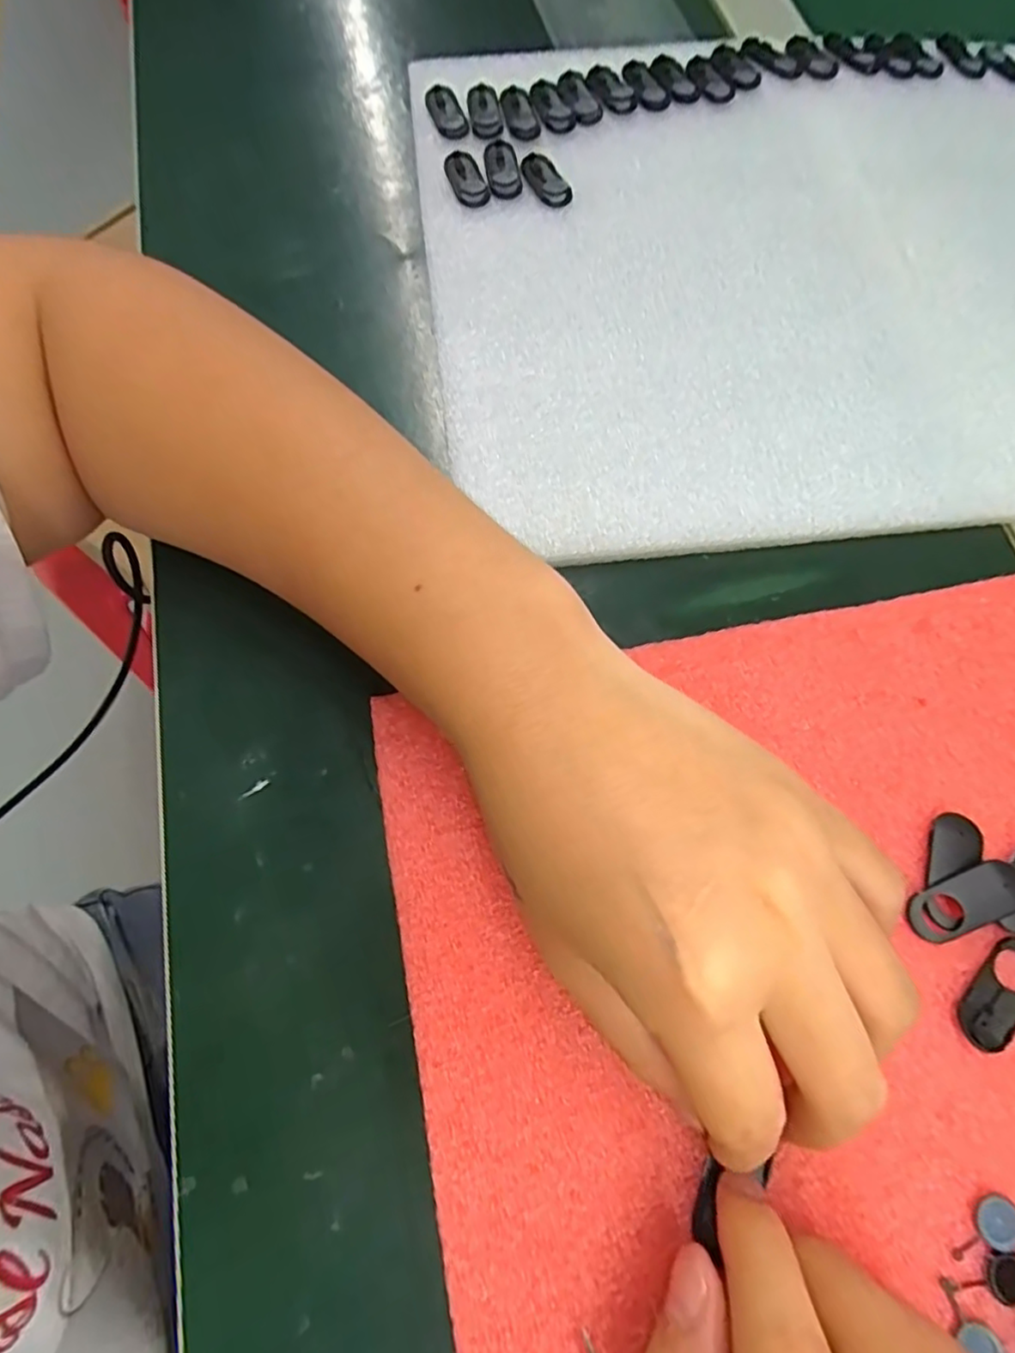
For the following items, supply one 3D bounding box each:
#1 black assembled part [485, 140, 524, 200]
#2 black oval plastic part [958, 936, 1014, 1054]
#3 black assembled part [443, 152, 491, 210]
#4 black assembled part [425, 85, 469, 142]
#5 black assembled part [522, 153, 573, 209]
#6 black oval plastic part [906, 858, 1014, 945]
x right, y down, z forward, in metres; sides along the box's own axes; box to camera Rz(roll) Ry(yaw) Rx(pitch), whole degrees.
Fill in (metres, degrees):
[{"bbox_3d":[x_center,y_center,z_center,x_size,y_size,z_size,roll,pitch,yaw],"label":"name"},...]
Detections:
[{"bbox_3d":[-0.002,-0.220,0.269,0.014,0.004,0.033,-9,71,-4],"label":"black assembled part"},{"bbox_3d":[0.131,0.083,0.163,0.014,0.004,0.031,41,75,12],"label":"black oval plastic part"},{"bbox_3d":[-0.018,-0.213,0.265,0.015,0.004,0.031,-19,73,-8],"label":"black assembled part"},{"bbox_3d":[-0.027,-0.253,0.279,0.014,0.006,0.030,-22,72,-7],"label":"black assembled part"},{"bbox_3d":[0.017,-0.212,0.266,0.015,0.004,0.029,-25,74,-10],"label":"black assembled part"},{"bbox_3d":[0.126,0.061,0.169,0.034,0.007,0.015,-21,73,-8],"label":"black oval plastic part"}]

